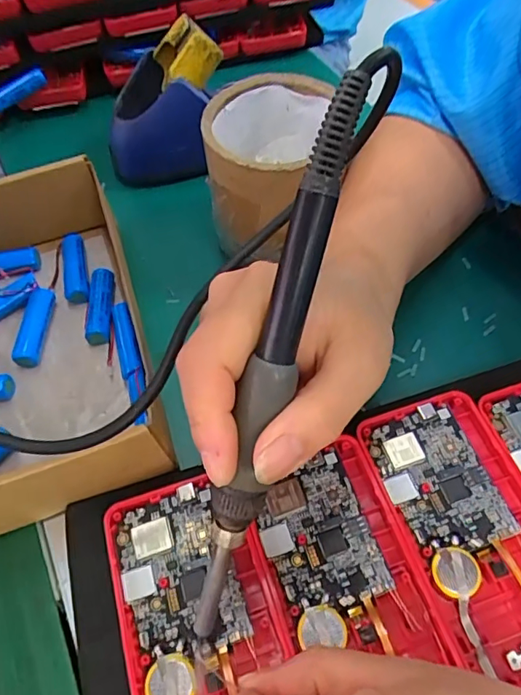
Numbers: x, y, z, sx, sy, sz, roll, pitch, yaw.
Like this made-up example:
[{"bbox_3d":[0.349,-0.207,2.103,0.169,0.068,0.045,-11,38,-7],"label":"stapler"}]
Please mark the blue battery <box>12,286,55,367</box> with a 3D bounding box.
[{"bbox_3d":[-0.138,-0.013,0.313,0.015,0.015,0.049,-2,57,3],"label":"blue battery"}]

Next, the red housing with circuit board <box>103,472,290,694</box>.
[{"bbox_3d":[-0.026,0.113,0.214,0.061,0.008,0.116,-16,56,-8],"label":"red housing with circuit board"}]

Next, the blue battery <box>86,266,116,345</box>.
[{"bbox_3d":[-0.099,-0.025,0.319,0.015,0.015,0.049,-6,58,0],"label":"blue battery"}]

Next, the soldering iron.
[{"bbox_3d":[0.005,0.008,0.170,0.015,0.198,0.018,18,14,15],"label":"soldering iron"}]

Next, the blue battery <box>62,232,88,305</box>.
[{"bbox_3d":[-0.121,-0.053,0.339,0.015,0.019,0.051,-16,57,-6],"label":"blue battery"}]

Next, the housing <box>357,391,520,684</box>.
[{"bbox_3d":[0.094,0.082,0.237,0.064,0.019,0.119,-17,57,-6],"label":"housing"}]

